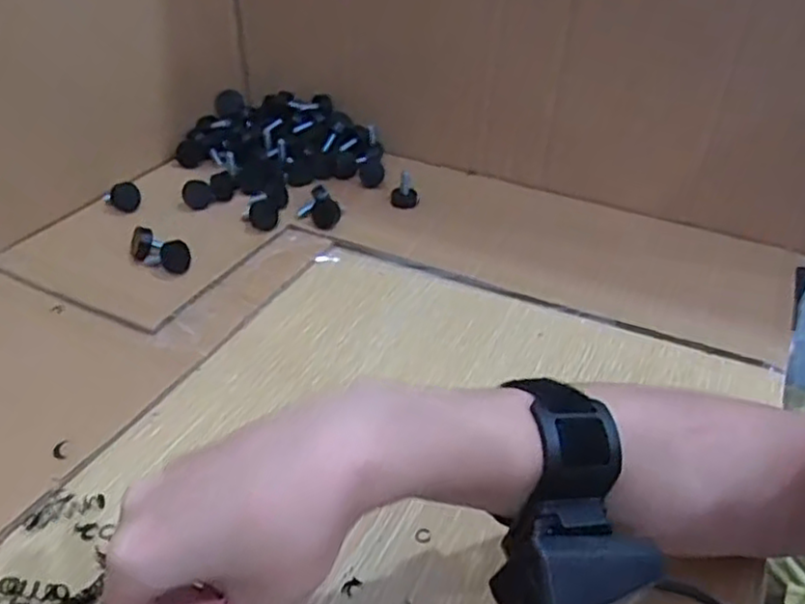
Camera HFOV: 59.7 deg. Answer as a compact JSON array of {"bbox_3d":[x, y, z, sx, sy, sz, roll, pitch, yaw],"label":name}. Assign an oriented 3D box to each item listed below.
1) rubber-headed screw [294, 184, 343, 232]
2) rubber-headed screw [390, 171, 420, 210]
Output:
[{"bbox_3d":[-0.075,-0.086,0.625,0.024,0.027,0.038,-29,45,-35],"label":"rubber-headed screw"},{"bbox_3d":[0.002,-0.106,0.650,0.026,0.029,0.025,1,37,-1],"label":"rubber-headed screw"}]

